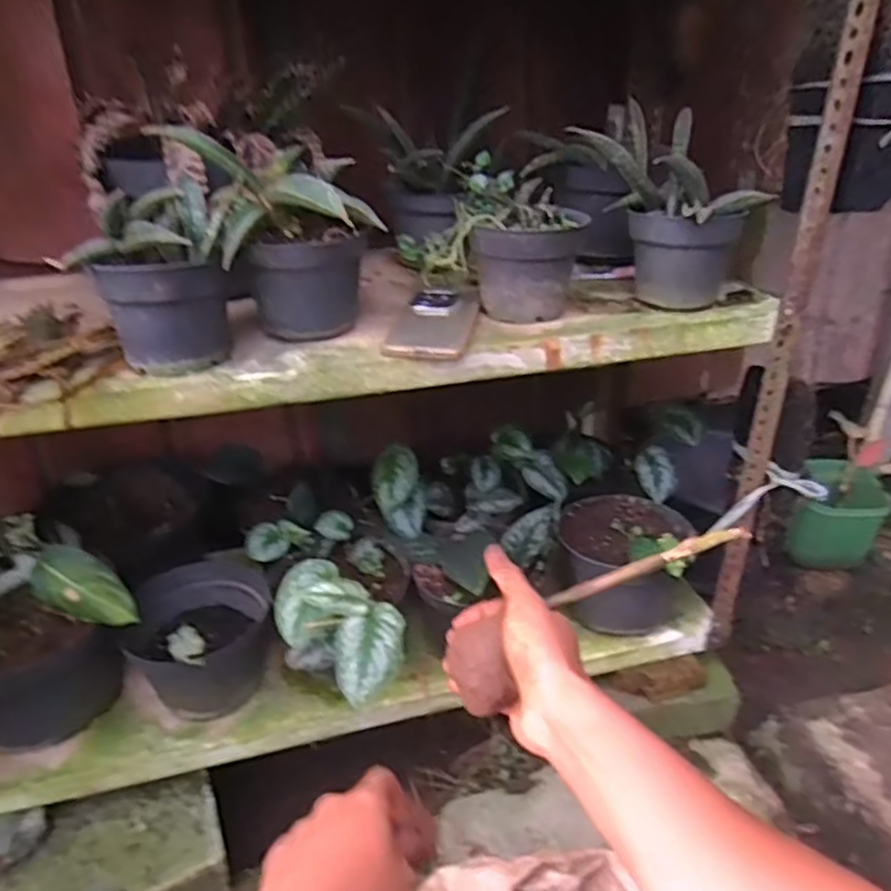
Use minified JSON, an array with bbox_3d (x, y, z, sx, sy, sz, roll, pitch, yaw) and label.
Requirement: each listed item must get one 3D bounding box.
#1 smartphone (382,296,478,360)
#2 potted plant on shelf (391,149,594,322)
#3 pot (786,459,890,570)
[{"bbox_3d":[-0.013,-0.117,0.697,0.079,0.012,0.135,3,31,10],"label":"smartphone"},{"bbox_3d":[0.046,-0.211,0.732,0.194,0.130,0.106,6,32,14],"label":"potted plant on shelf"},{"bbox_3d":[0.749,0.126,1.353,0.158,0.169,0.187,11,33,22],"label":"pot"}]

